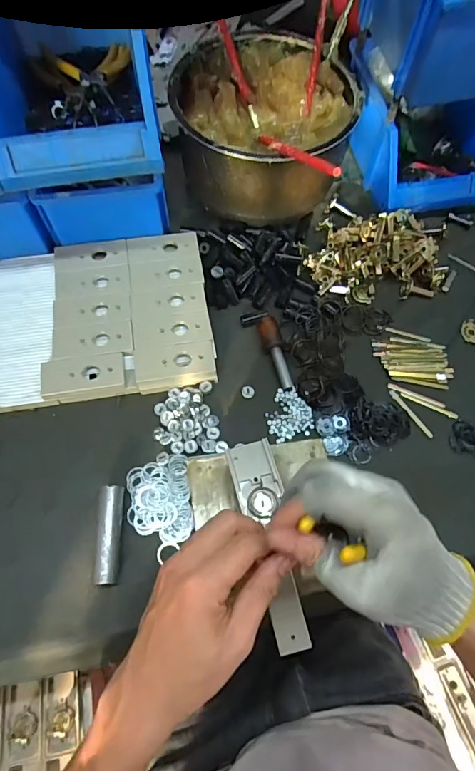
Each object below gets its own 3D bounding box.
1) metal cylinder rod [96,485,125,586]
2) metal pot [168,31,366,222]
[{"bbox_3d":[-0.129,0.150,0.442,0.021,0.025,0.092,0,69,-2],"label":"metal cylinder rod"},{"bbox_3d":[0.031,-0.346,0.584,0.220,0.113,0.219,1,69,-1],"label":"metal pot"}]

